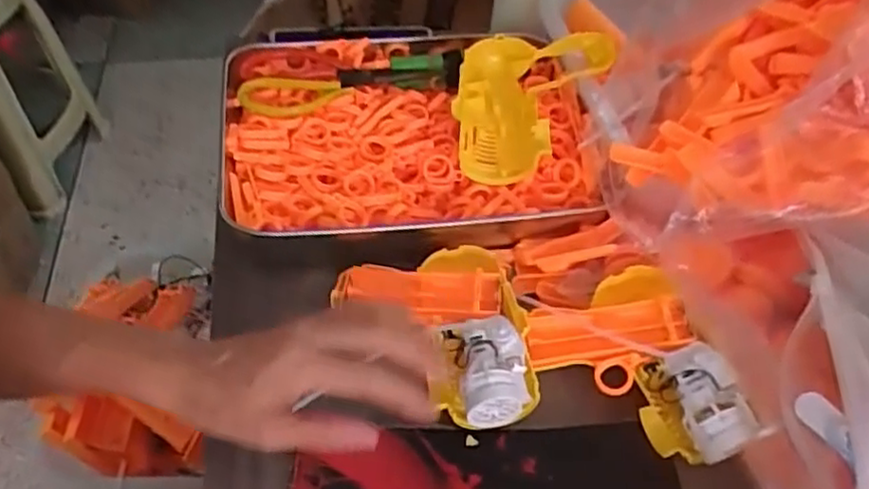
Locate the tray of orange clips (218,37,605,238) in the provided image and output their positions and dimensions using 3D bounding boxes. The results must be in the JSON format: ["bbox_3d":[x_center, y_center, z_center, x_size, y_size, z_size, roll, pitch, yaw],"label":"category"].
[{"bbox_3d":[-0.024,-0.095,0.564,0.289,0.040,0.243,-6,49,-9],"label":"tray of orange clips"}]

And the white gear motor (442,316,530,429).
[{"bbox_3d":[0.034,0.082,0.436,0.043,0.041,0.066,-7,49,-10],"label":"white gear motor"}]

